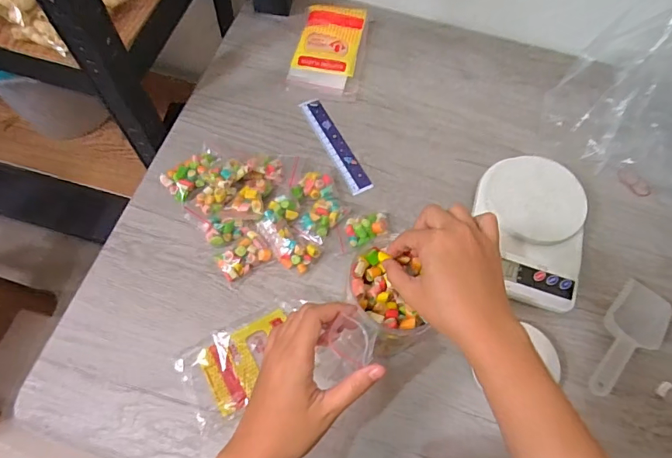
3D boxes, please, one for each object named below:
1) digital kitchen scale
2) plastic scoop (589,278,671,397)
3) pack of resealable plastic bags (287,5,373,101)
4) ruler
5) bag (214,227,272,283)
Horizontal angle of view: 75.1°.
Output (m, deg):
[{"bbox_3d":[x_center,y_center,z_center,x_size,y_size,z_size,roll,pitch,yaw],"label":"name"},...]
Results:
[{"bbox_3d":[0.222,-0.003,0.513,0.129,0.038,0.178,10,65,2],"label":"digital kitchen scale"},{"bbox_3d":[0.305,0.119,0.465,0.049,0.031,0.140,40,70,14],"label":"plastic scoop"},{"bbox_3d":[-0.006,-0.257,0.623,0.095,0.027,0.152,10,65,2],"label":"pack of resealable plastic bags"},{"bbox_3d":[0.000,-0.111,0.573,0.029,0.004,0.153,-24,69,-13],"label":"ruler"},{"bbox_3d":[-0.107,0.029,0.493,0.057,0.017,0.044,-36,72,-17],"label":"bag"}]

